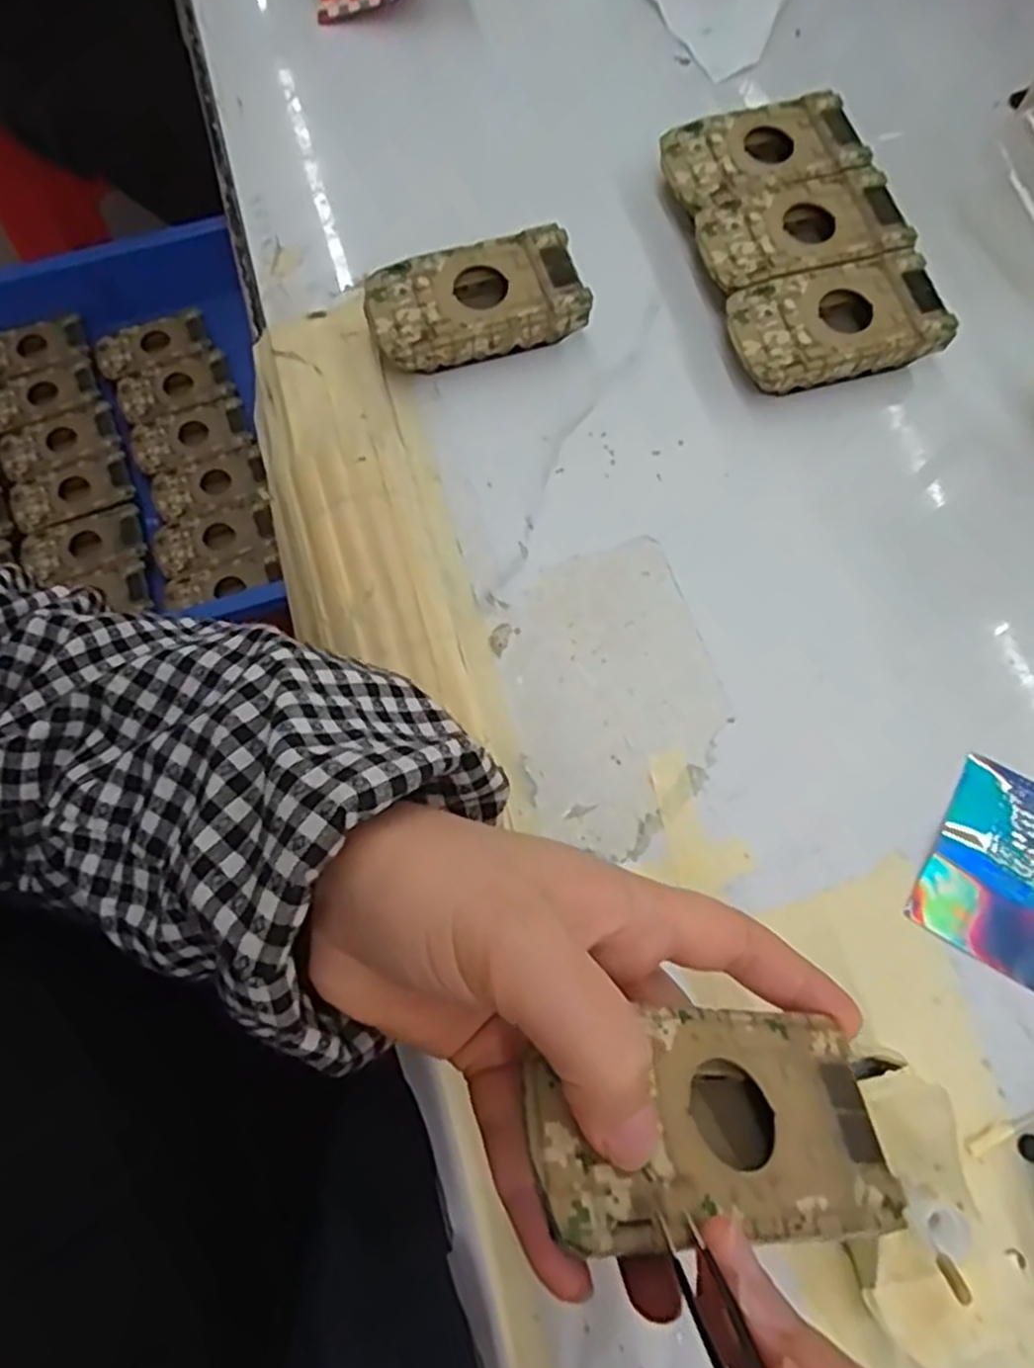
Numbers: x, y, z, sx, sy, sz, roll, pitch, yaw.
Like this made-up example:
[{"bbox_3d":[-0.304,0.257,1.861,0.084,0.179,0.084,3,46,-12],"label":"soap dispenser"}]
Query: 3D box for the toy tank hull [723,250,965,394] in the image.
[{"bbox_3d":[0.146,-0.165,0.361,0.096,0.025,0.051,-14,75,-6],"label":"toy tank hull"}]

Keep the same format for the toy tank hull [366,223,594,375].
[{"bbox_3d":[-0.019,-0.174,0.360,0.095,0.026,0.049,-15,75,-6],"label":"toy tank hull"}]

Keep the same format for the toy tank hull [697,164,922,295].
[{"bbox_3d":[0.135,-0.212,0.376,0.096,0.024,0.050,-15,75,-6],"label":"toy tank hull"}]

